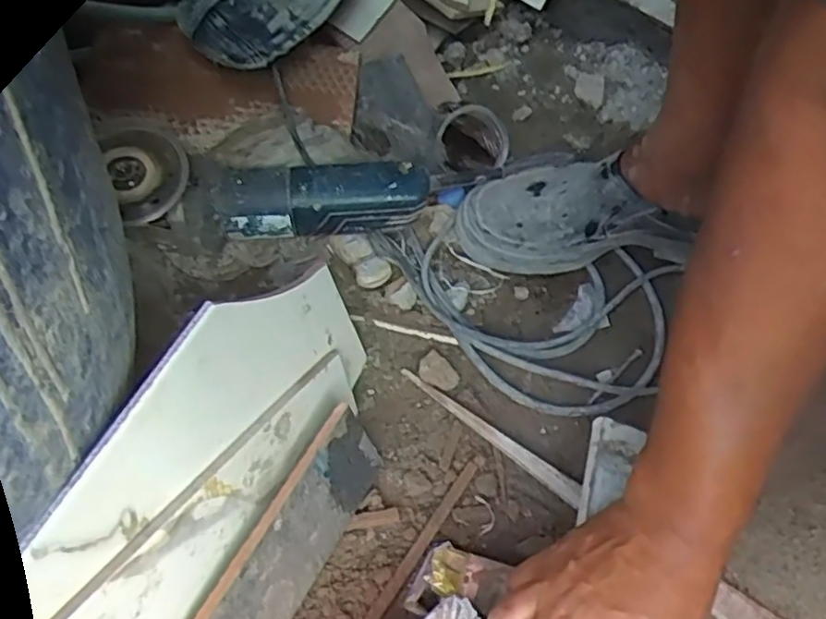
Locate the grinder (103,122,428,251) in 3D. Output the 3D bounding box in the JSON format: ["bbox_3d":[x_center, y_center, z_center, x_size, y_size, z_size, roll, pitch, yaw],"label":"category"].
[{"bbox_3d":[-0.125,-0.109,0.579,0.263,0.069,0.084,-5,57,-9],"label":"grinder"}]

